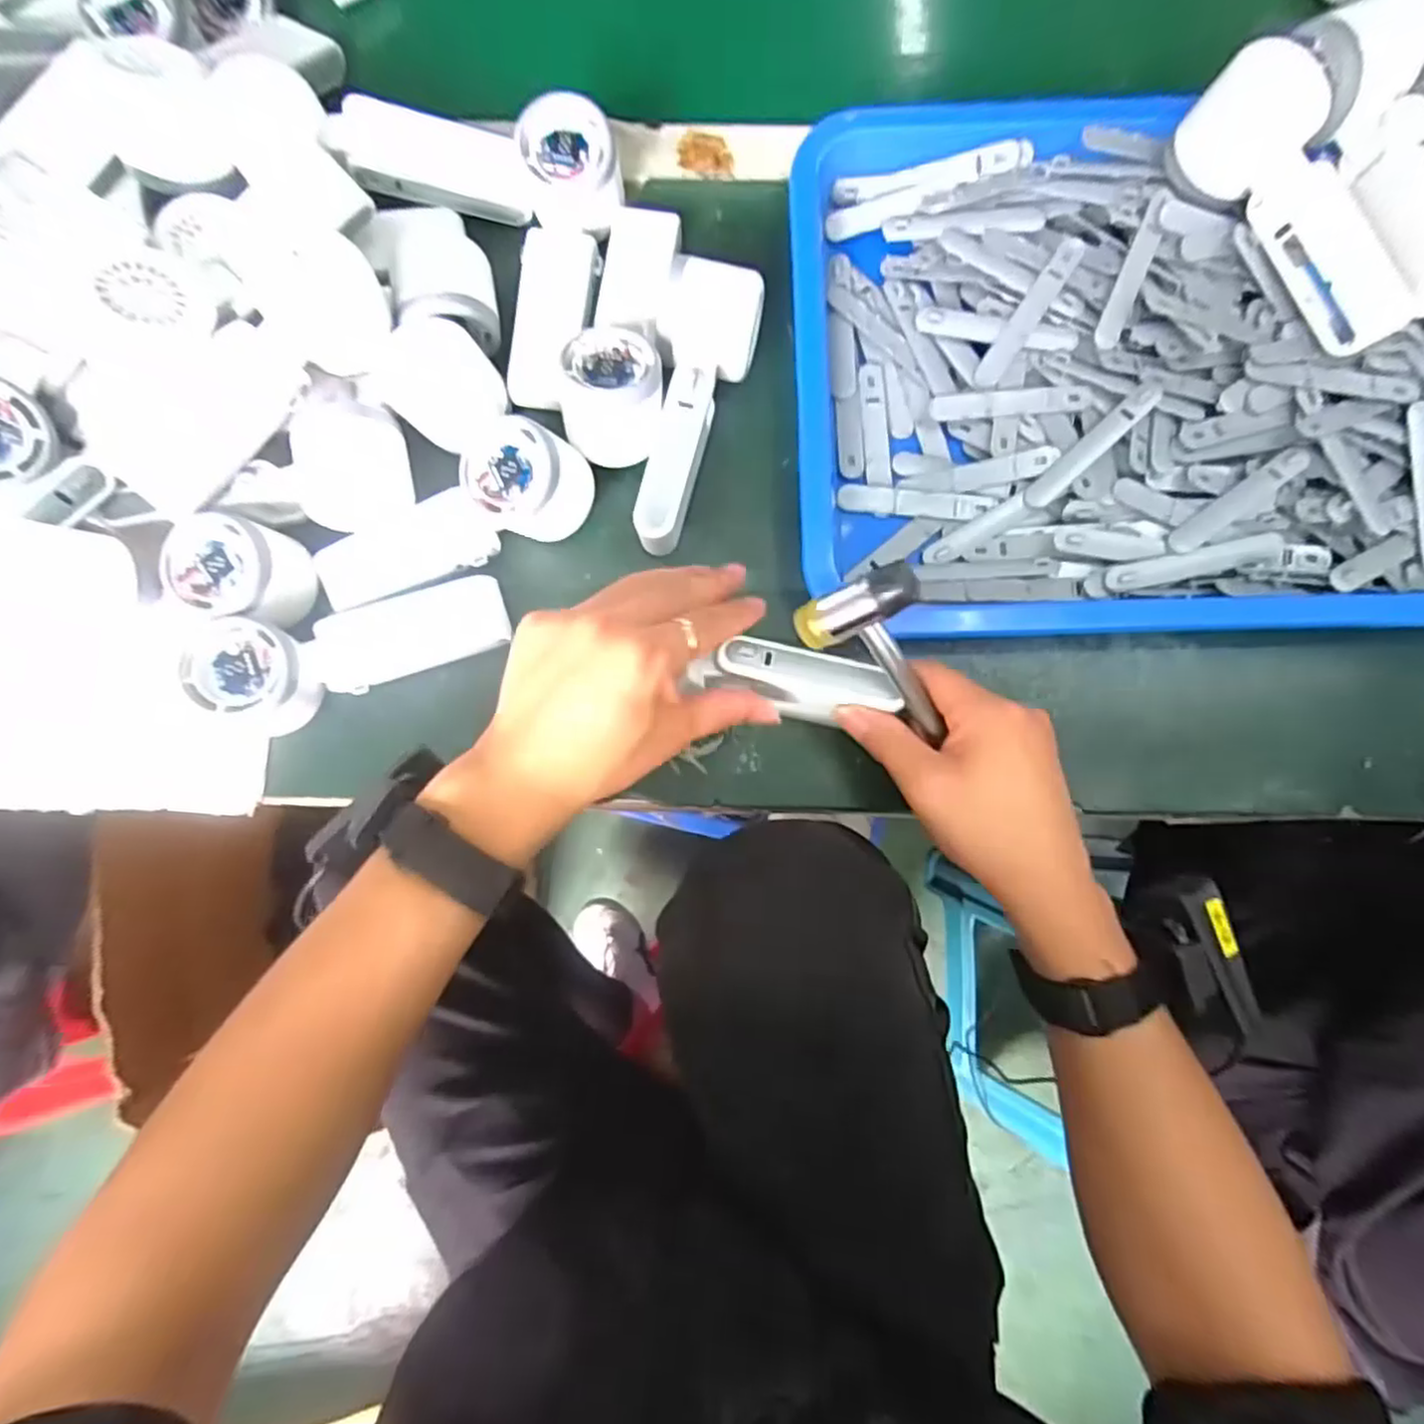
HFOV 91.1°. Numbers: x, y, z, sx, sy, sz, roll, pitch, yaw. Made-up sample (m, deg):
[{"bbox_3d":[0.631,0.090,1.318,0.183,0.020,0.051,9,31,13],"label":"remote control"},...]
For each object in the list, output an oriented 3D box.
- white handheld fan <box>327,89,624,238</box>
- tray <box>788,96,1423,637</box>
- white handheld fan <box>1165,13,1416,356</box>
[{"bbox_3d":[-0.134,-0.329,0.411,0.166,0.039,0.059,5,81,1],"label":"white handheld fan"},{"bbox_3d":[0.280,-0.204,0.413,0.463,0.046,0.322,0,81,0],"label":"tray"},{"bbox_3d":[0.324,-0.278,0.381,0.072,0.050,0.166,-22,82,-3],"label":"white handheld fan"}]

